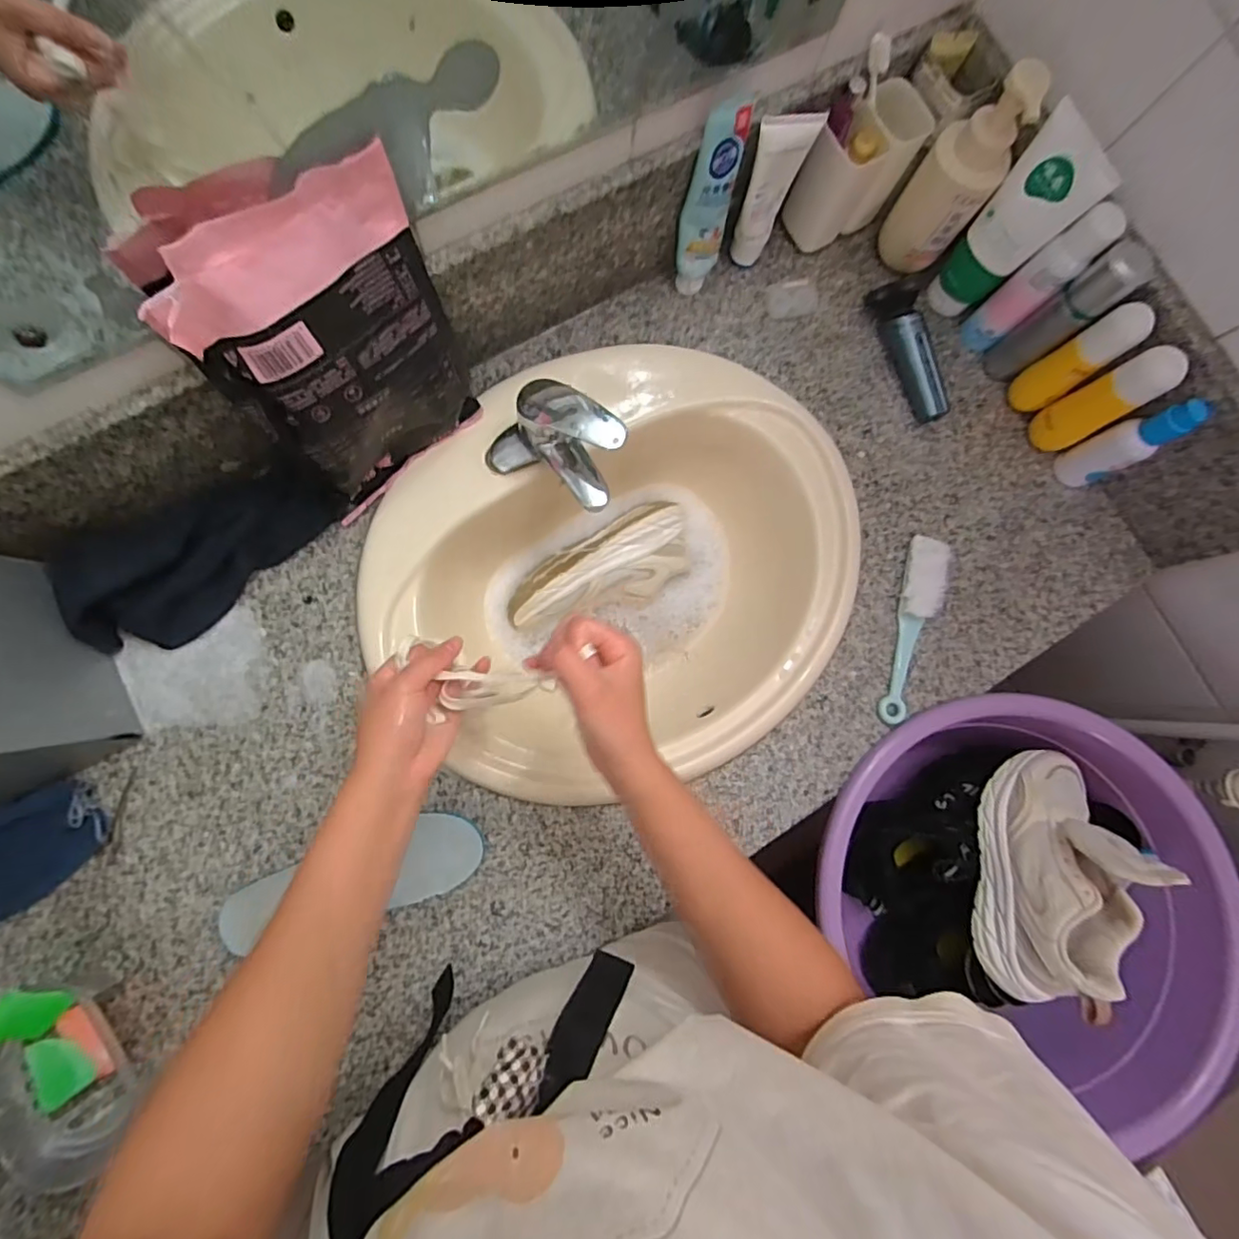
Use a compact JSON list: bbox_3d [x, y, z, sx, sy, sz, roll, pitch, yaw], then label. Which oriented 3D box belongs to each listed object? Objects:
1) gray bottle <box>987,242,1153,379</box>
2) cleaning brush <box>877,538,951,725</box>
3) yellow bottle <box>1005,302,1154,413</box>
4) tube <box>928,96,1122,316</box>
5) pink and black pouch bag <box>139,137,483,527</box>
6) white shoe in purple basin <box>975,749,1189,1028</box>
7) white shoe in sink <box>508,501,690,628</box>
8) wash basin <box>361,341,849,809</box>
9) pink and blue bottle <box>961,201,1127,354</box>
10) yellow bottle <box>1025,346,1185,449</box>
[{"bbox_3d":[0.458,-0.314,0.598,0.043,0.164,0.044,-38,88,-8],"label":"gray bottle"},{"bbox_3d":[0.319,0.010,0.614,0.048,0.023,0.207,17,82,-3],"label":"cleaning brush"},{"bbox_3d":[0.479,-0.269,0.604,0.032,0.145,0.046,-30,87,-8],"label":"yellow bottle"},{"bbox_3d":[0.394,-0.396,0.579,0.077,0.184,0.044,42,82,0],"label":"tube"},{"bbox_3d":[-0.214,-0.208,0.472,0.177,0.244,0.078,-40,89,-8],"label":"pink and black pouch bag"},{"bbox_3d":[0.439,0.256,0.567,0.105,0.116,0.236,12,83,-4],"label":"white shoe in purple basin"},{"bbox_3d":[-0.025,-0.061,0.682,0.236,0.069,0.107,-25,87,-9],"label":"white shoe in sink"},{"bbox_3d":[0.012,-0.045,0.639,0.519,0.161,0.475,-41,90,-9],"label":"wash basin"},{"bbox_3d":[0.432,-0.349,0.598,0.035,0.168,0.043,-38,88,-8],"label":"pink and blue bottle"},{"bbox_3d":[0.503,-0.227,0.593,0.043,0.153,0.050,-34,88,-13],"label":"yellow bottle"}]

